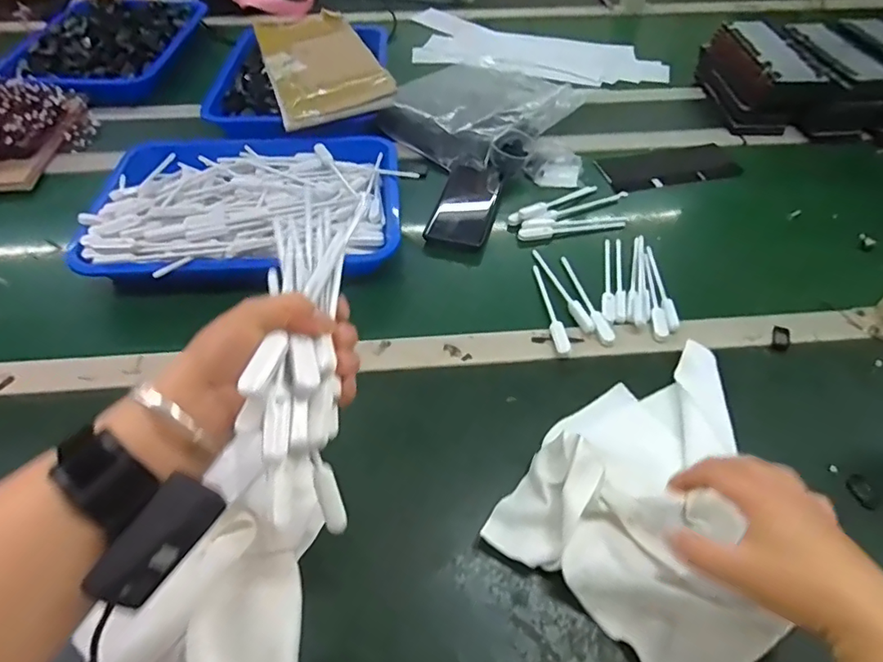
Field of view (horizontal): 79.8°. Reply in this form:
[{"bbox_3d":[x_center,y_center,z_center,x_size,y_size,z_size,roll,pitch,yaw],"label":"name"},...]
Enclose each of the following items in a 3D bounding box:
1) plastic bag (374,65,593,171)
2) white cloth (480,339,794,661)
[{"bbox_3d":[0.061,-0.348,0.827,0.210,0.049,0.287,36,58,26],"label":"plastic bag"},{"bbox_3d":[0.193,0.117,0.425,0.193,0.058,0.270,36,60,24],"label":"white cloth"}]

